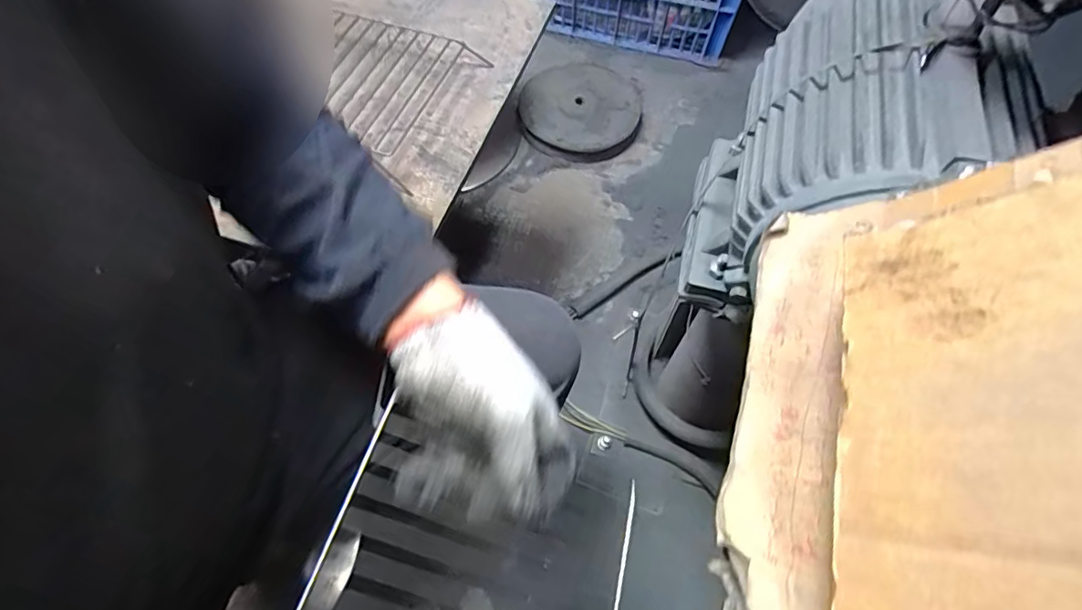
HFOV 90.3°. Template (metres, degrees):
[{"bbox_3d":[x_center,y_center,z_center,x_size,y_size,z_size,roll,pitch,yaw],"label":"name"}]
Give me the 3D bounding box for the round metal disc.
[{"bbox_3d":[0.103,-0.484,1.300,0.274,0.047,0.313,21,64,10],"label":"round metal disc"}]

